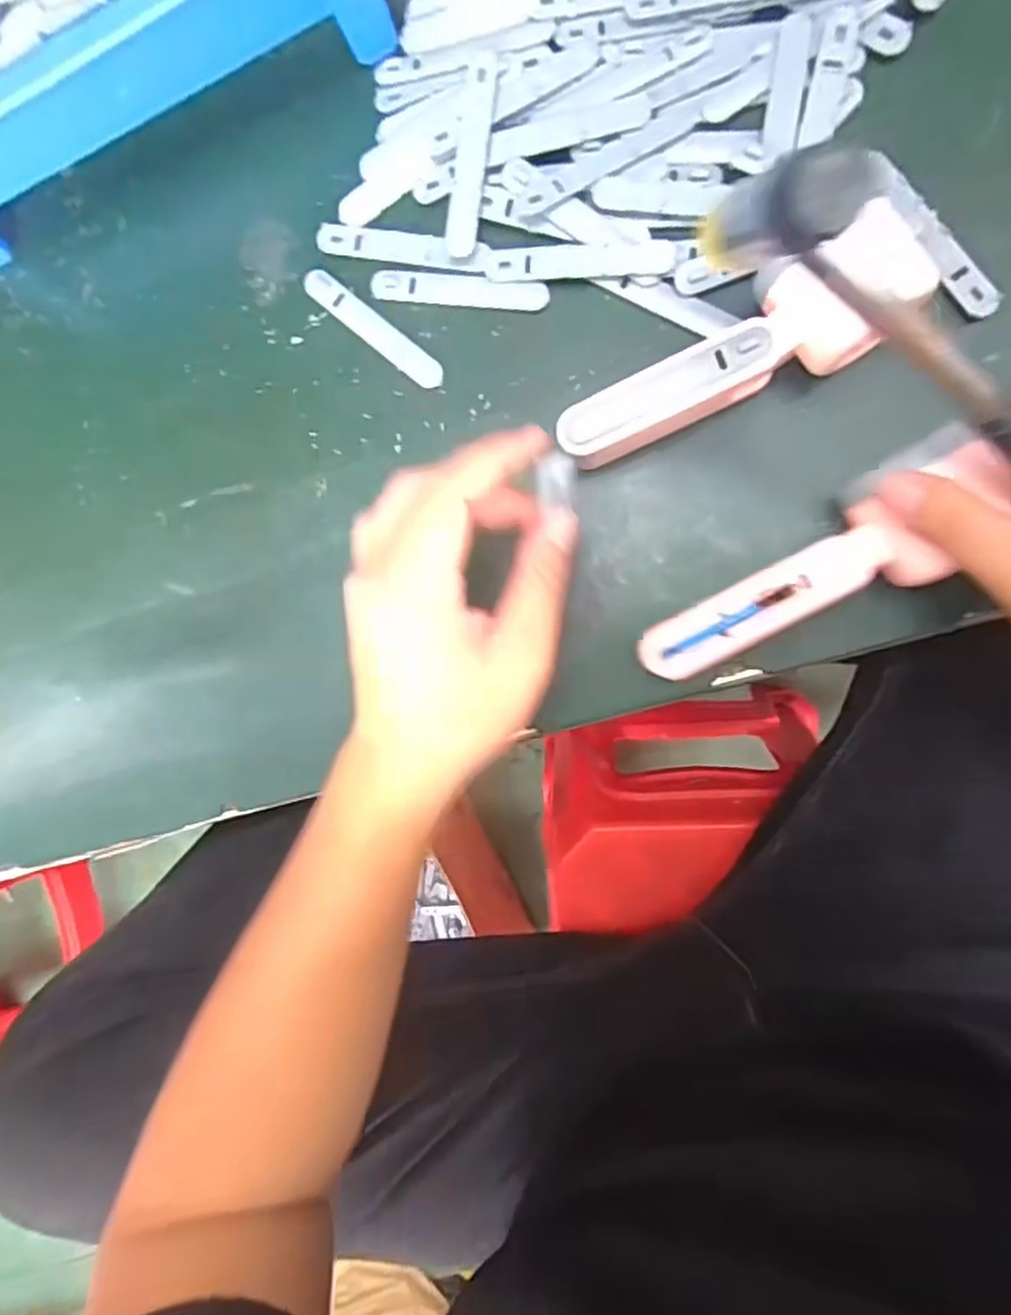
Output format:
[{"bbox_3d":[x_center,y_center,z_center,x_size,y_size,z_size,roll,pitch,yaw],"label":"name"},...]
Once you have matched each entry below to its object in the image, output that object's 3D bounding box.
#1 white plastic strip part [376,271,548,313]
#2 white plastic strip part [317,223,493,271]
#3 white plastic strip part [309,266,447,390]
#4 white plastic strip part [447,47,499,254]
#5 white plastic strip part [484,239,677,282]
[{"bbox_3d":[-0.024,-0.192,0.356,0.094,0.004,0.015,9,95,9],"label":"white plastic strip part"},{"bbox_3d":[-0.054,-0.216,0.359,0.094,0.005,0.016,12,95,8],"label":"white plastic strip part"},{"bbox_3d":[-0.071,-0.176,0.366,0.092,0.004,0.015,40,98,5],"label":"white plastic strip part"},{"bbox_3d":[-0.016,-0.252,0.345,0.016,0.010,0.092,10,95,9],"label":"white plastic strip part"},{"bbox_3d":[0.036,-0.199,0.342,0.094,0.005,0.015,4,94,9],"label":"white plastic strip part"}]

